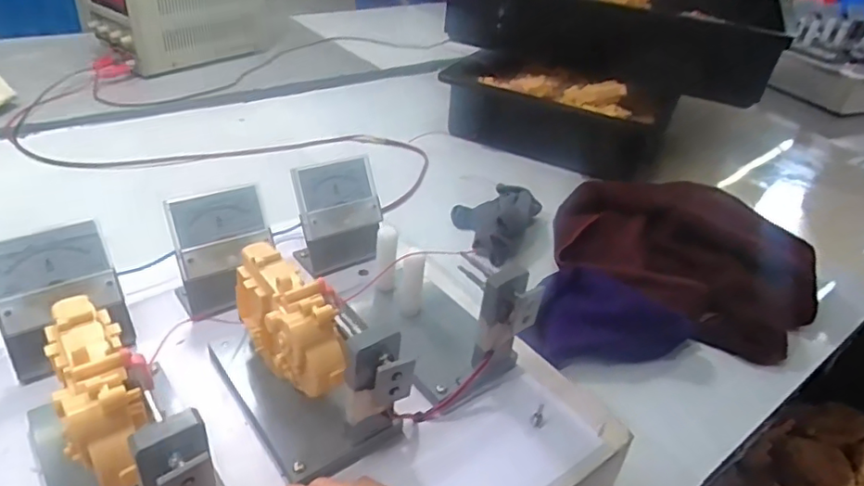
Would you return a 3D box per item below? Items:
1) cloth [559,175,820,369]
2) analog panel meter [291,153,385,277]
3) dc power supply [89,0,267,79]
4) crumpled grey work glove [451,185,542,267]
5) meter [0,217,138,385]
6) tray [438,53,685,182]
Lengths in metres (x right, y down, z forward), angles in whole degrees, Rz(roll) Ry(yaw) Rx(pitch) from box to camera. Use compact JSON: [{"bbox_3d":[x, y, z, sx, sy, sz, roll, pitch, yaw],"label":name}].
[{"bbox_3d":[0.271,0.002,0.632,0.265,0.064,0.213,25,38,24],"label":"cloth"},{"bbox_3d":[-0.072,-0.022,0.456,0.067,0.075,0.047,-17,41,-31],"label":"analog panel meter"},{"bbox_3d":[-0.432,-0.405,1.009,0.107,0.159,0.286,28,40,28],"label":"dc power supply"},{"bbox_3d":[0.067,-0.032,0.652,0.092,0.040,0.123,18,36,15],"label":"crumpled grey work glove"},{"bbox_3d":[-0.223,0.033,0.346,0.063,0.069,0.046,-18,42,-32],"label":"meter"},{"bbox_3d":[0.189,-0.197,0.889,0.309,0.097,0.195,23,38,22],"label":"tray"}]

